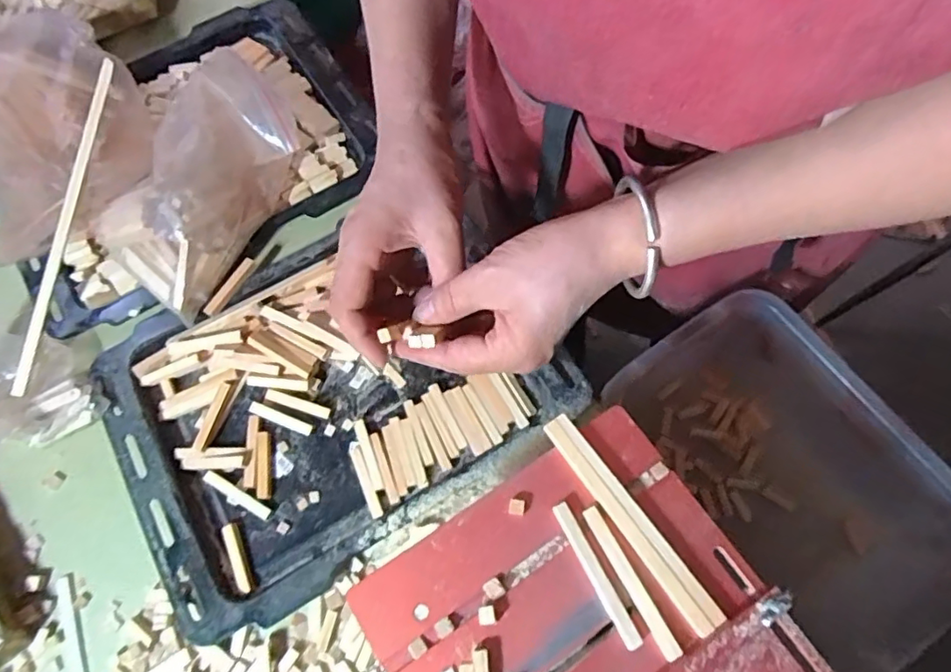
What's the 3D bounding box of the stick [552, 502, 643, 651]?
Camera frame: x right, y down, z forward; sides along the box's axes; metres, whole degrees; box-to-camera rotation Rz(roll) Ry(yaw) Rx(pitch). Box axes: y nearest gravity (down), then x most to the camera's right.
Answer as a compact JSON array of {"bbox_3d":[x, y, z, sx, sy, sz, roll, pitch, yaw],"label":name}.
[{"bbox_3d":[0.067,0.131,0.321,0.011,0.007,0.080,-25,70,-8],"label":"stick"}]

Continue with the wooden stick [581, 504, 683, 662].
[{"bbox_3d":[0.086,0.135,0.320,0.011,0.005,0.085,-27,70,-9],"label":"wooden stick"}]

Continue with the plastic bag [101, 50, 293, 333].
[{"bbox_3d":[-0.229,-0.125,0.494,0.103,0.108,0.186,37,74,15],"label":"plastic bag"}]

